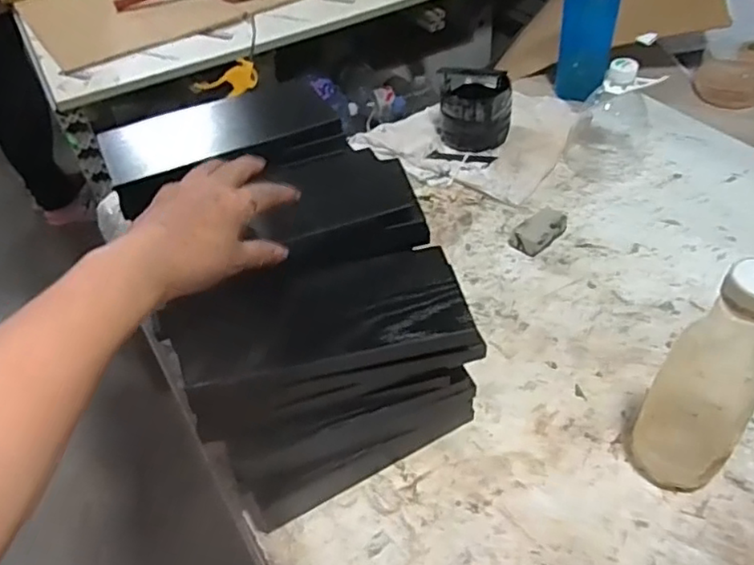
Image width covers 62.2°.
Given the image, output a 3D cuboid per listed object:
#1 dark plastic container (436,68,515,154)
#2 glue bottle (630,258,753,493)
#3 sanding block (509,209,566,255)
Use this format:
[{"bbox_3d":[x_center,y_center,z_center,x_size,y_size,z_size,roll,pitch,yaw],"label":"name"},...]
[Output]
[{"bbox_3d":[0.145,-0.257,0.924,0.104,0.084,0.115,-2,44,3],"label":"dark plastic container"},{"bbox_3d":[0.252,0.082,0.480,0.076,0.228,0.062,33,56,33],"label":"glue bottle"},{"bbox_3d":[0.201,-0.063,0.774,0.068,0.026,0.037,-30,49,-23],"label":"sanding block"}]

